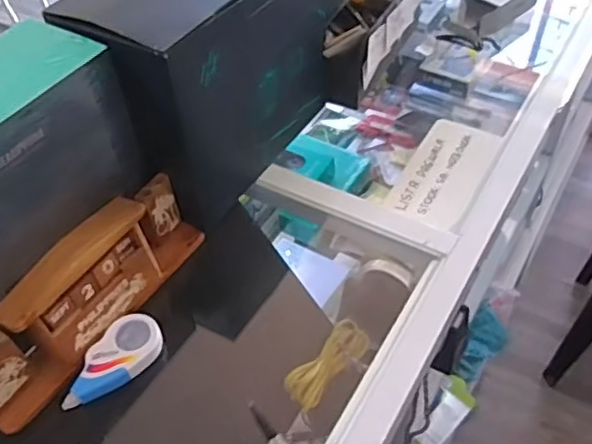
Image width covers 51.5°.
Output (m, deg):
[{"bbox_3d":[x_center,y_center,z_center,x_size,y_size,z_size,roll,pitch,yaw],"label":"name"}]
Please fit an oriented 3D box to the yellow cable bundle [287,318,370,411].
[{"bbox_3d":[0.037,0.167,0.731,0.112,0.018,0.050,-45,57,-8],"label":"yellow cable bundle"}]

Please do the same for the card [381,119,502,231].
[{"bbox_3d":[0.157,-0.055,0.662,0.076,0.008,0.149,22,58,24],"label":"card"}]

